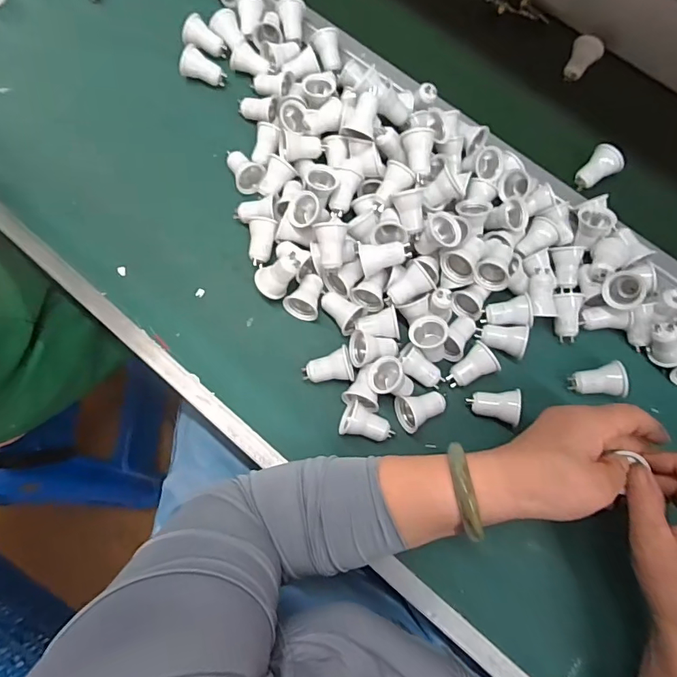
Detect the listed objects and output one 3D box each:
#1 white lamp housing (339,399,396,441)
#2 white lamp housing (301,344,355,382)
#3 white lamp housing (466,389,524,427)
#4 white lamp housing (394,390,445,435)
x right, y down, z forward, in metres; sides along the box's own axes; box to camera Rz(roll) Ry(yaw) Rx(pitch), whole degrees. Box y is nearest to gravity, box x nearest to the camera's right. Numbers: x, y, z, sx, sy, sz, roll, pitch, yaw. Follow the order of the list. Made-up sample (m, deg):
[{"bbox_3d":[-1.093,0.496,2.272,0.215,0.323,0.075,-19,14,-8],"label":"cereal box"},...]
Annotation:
[{"bbox_3d":[0.026,0.075,0.412,0.047,0.026,0.028,10,74,1],"label":"white lamp housing"},{"bbox_3d":[-0.010,0.027,0.428,0.046,0.033,0.030,-8,75,-4],"label":"white lamp housing"},{"bbox_3d":[0.139,0.062,0.420,0.041,0.034,0.029,4,74,0],"label":"white lamp housing"},{"bbox_3d":[0.073,0.060,0.417,0.042,0.030,0.032,-31,77,-9],"label":"white lamp housing"}]

